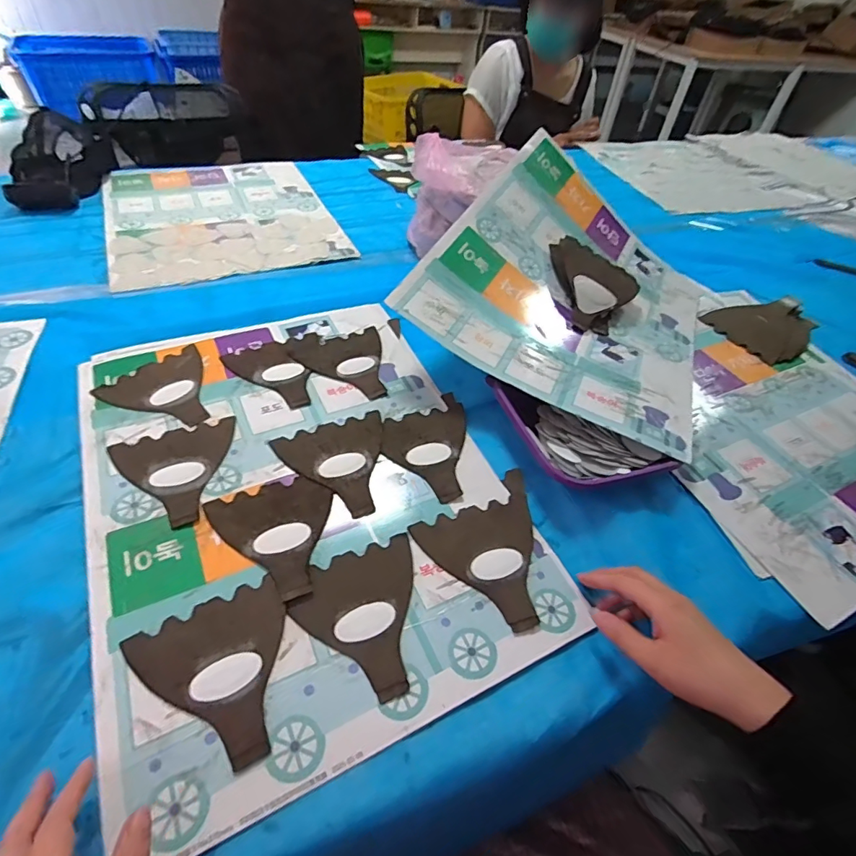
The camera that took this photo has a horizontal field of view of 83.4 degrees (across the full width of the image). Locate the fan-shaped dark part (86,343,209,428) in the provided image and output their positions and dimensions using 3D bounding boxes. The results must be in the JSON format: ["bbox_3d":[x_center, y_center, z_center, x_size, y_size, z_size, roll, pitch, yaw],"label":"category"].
[{"bbox_3d":[-0.307,-0.042,0.570,0.124,0.006,0.119,38,55,26],"label":"fan-shaped dark part"}]

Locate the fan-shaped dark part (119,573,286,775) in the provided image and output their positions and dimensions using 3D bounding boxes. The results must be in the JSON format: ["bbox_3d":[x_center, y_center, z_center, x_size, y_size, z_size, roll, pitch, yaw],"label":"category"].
[{"bbox_3d":[-0.157,0.191,0.371,0.113,0.005,0.126,-22,53,-24],"label":"fan-shaped dark part"}]

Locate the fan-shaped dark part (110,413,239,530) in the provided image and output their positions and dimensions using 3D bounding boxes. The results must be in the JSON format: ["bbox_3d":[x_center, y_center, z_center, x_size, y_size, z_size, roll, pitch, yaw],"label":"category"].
[{"bbox_3d":[-0.255,0.045,0.495,0.118,0.006,0.123,-17,52,-20],"label":"fan-shaped dark part"}]

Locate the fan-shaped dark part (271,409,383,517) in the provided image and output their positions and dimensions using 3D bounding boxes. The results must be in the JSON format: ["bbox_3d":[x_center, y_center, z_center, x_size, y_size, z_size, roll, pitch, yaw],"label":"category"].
[{"bbox_3d":[-0.087,0.038,0.518,0.117,0.008,0.127,-21,54,-23],"label":"fan-shaped dark part"}]

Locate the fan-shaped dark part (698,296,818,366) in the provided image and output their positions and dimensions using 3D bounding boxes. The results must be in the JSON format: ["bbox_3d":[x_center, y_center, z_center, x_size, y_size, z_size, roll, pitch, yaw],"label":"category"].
[{"bbox_3d":[0.555,-0.176,0.776,0.190,0.034,0.137,-24,54,-25],"label":"fan-shaped dark part"}]

